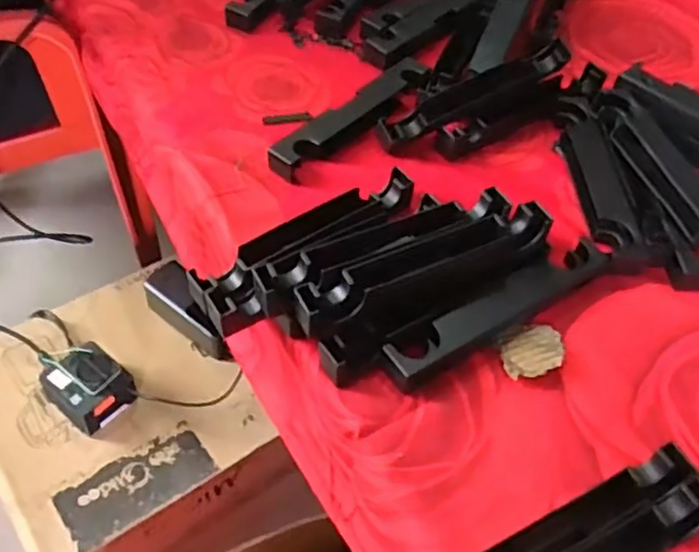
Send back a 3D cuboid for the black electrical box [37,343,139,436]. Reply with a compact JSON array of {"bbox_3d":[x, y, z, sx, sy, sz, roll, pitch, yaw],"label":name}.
[{"bbox_3d":[-0.299,0.125,0.789,0.094,0.055,0.075,35,56,22],"label":"black electrical box"}]

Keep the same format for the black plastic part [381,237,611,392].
[{"bbox_3d":[0.111,0.026,0.508,0.197,0.026,0.028,-27,55,-22],"label":"black plastic part"}]

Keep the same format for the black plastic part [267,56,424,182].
[{"bbox_3d":[0.005,-0.149,0.645,0.041,0.027,0.195,31,55,23],"label":"black plastic part"}]

